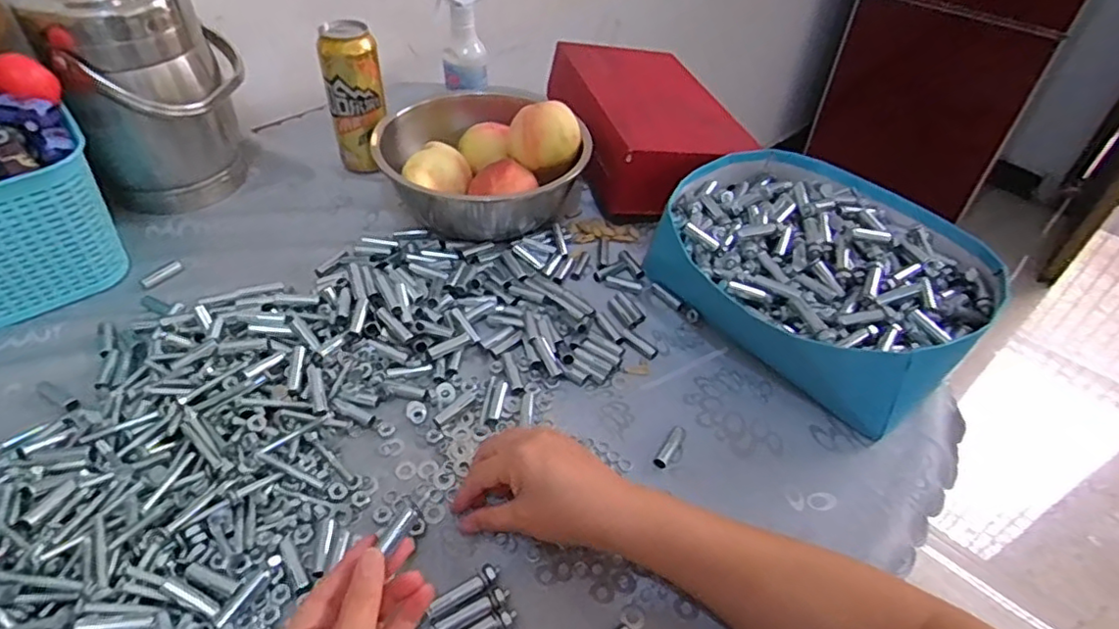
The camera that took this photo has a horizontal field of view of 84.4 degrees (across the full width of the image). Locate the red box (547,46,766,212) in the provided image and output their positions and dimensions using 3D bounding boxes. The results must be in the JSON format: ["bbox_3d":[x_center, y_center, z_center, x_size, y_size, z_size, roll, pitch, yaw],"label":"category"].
[{"bbox_3d":[0.109,-0.248,0.801,0.189,0.101,0.304,-9,46,-13],"label":"red box"}]

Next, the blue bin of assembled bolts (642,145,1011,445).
[{"bbox_3d":[0.250,-0.041,0.613,0.298,0.091,0.265,30,50,23],"label":"blue bin of assembled bolts"}]

